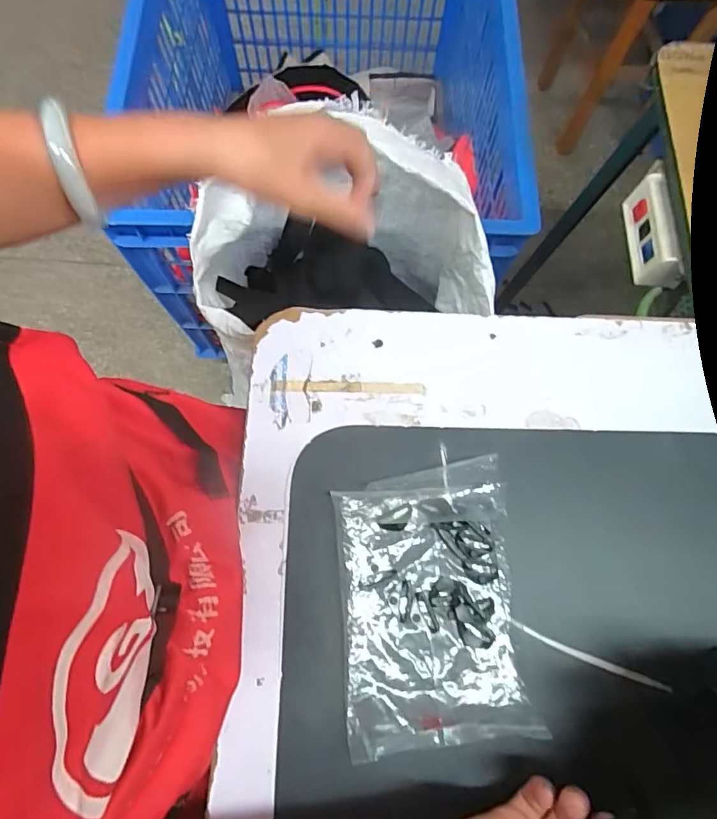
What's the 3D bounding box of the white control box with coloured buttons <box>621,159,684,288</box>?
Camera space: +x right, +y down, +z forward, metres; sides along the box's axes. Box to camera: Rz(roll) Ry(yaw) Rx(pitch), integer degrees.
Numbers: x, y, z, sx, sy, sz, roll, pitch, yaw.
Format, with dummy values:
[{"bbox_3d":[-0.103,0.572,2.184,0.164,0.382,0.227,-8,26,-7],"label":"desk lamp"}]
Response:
[{"bbox_3d":[0.321,-0.194,0.535,0.040,0.050,0.124,0,72,-2],"label":"white control box with coloured buttons"}]

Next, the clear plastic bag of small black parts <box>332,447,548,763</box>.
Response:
[{"bbox_3d":[0.055,0.143,0.376,0.133,0.018,0.195,-4,72,-3],"label":"clear plastic bag of small black parts"}]

